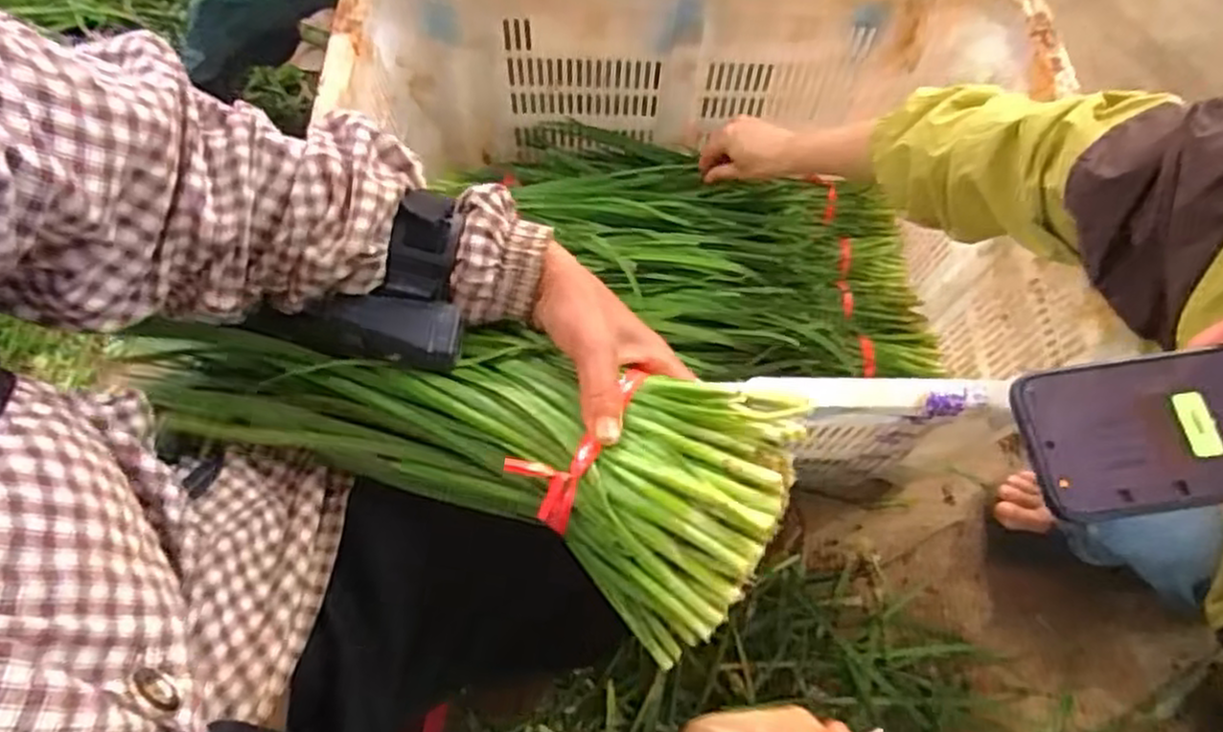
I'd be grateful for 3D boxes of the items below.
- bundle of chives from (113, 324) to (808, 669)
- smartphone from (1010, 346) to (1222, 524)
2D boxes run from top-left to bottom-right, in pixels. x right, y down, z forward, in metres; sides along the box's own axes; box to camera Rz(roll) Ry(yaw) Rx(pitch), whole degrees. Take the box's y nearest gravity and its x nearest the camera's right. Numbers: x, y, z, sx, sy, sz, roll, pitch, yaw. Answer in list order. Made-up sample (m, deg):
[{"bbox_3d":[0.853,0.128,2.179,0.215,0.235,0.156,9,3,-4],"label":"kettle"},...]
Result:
[{"bbox_3d":[-0.089,0.042,0.412,0.357,0.072,0.128,12,65,13],"label":"bundle of chives"},{"bbox_3d":[0.288,0.032,0.374,0.153,0.012,0.077,-7,69,1],"label":"smartphone"}]

